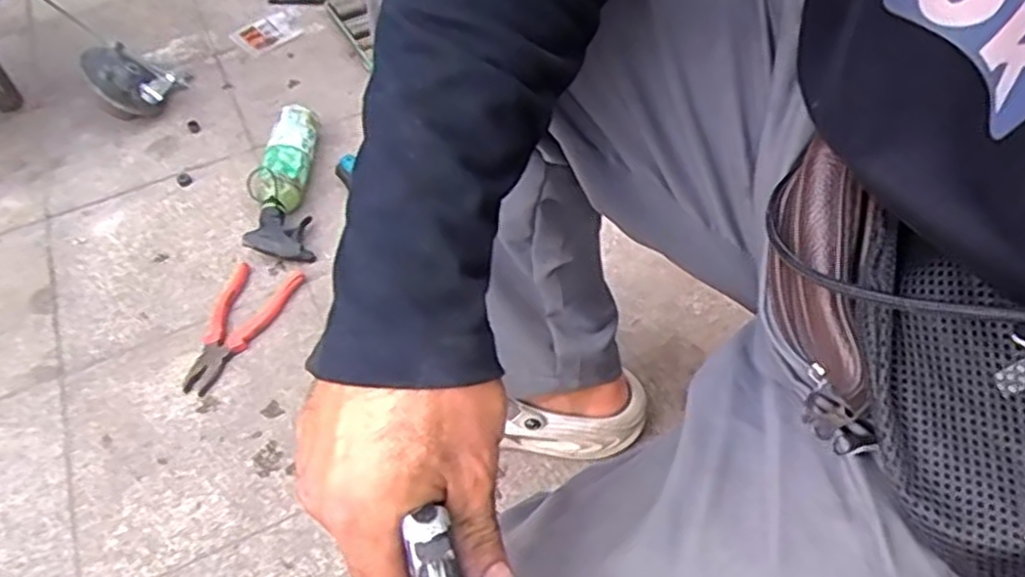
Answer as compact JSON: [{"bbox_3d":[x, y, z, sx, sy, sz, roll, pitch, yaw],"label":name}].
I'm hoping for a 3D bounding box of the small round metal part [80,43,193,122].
[{"bbox_3d":[-0.583,-0.328,1.151,0.141,0.102,0.106,-31,55,-18],"label":"small round metal part"}]

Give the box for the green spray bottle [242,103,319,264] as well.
[{"bbox_3d":[-0.314,-0.149,1.012,0.078,0.062,0.265,-8,51,0],"label":"green spray bottle"}]

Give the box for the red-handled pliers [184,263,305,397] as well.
[{"bbox_3d":[-0.333,0.042,0.877,0.083,0.013,0.185,15,54,17],"label":"red-handled pliers"}]

